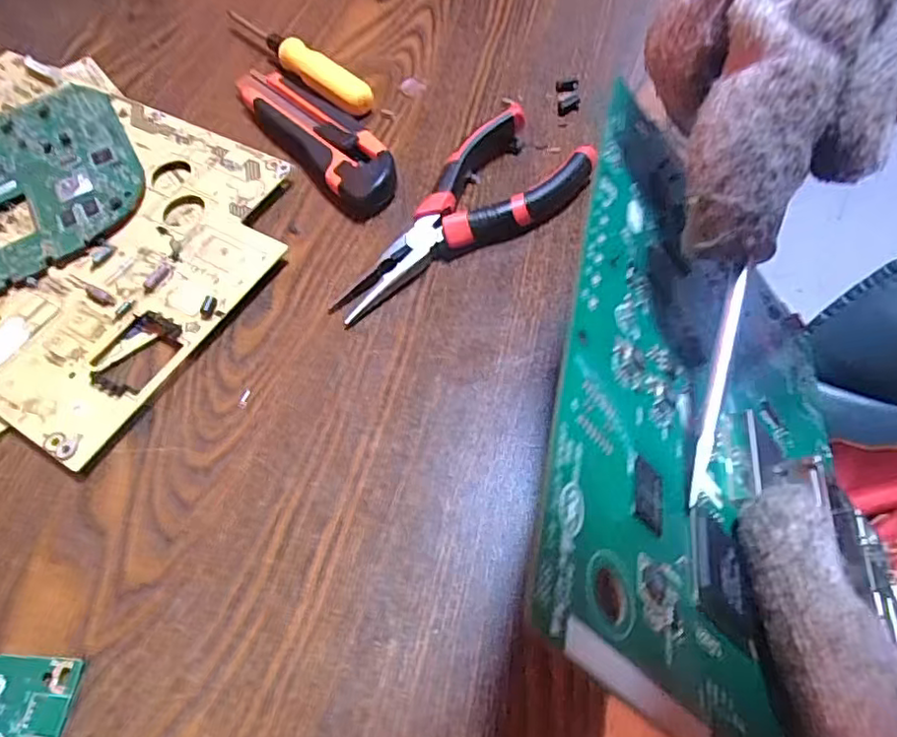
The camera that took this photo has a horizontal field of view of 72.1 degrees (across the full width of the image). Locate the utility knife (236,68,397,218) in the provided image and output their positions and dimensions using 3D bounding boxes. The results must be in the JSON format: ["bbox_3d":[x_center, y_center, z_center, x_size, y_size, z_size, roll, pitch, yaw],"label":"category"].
[{"bbox_3d":[-0.084,-0.147,0.378,0.043,0.019,0.156,-36,62,-18],"label":"utility knife"}]

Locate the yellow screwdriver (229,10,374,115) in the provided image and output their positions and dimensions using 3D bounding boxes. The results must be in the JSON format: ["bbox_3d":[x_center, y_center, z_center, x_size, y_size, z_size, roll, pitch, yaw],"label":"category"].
[{"bbox_3d":[-0.106,-0.212,0.417,0.019,0.022,0.159,-39,63,-20],"label":"yellow screwdriver"}]

